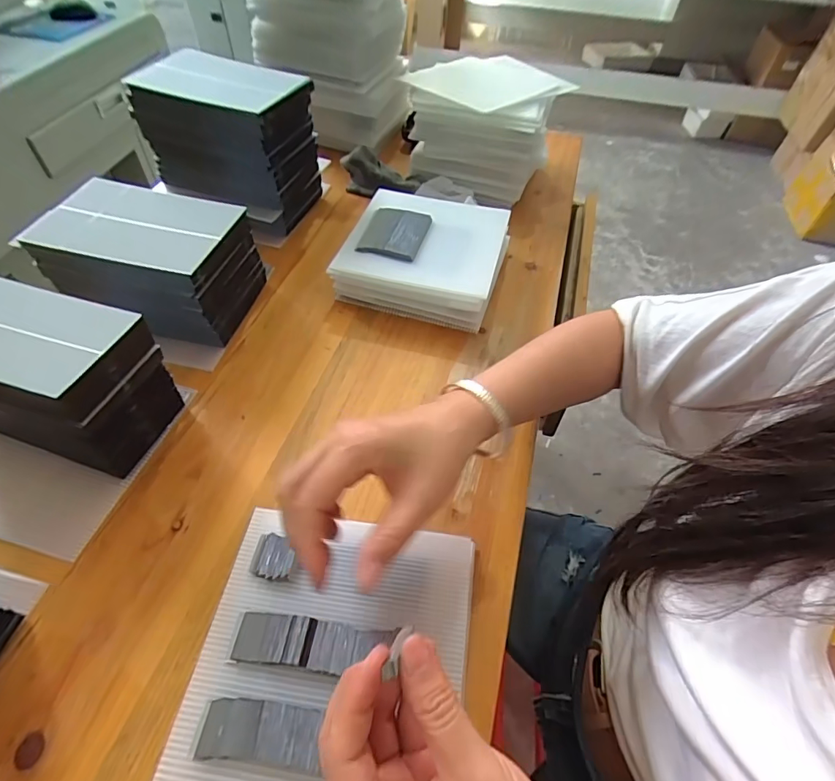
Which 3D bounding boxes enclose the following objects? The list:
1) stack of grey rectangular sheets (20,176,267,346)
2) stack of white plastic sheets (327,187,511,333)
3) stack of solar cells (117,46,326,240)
[{"bbox_3d":[-0.248,-0.120,0.447,0.152,0.099,0.102,11,52,5],"label":"stack of grey rectangular sheets"},{"bbox_3d":[0.011,-0.149,0.513,0.163,0.057,0.160,15,52,8],"label":"stack of white plastic sheets"},{"bbox_3d":[-0.209,-0.285,0.548,0.158,0.153,0.125,18,53,10],"label":"stack of solar cells"}]

